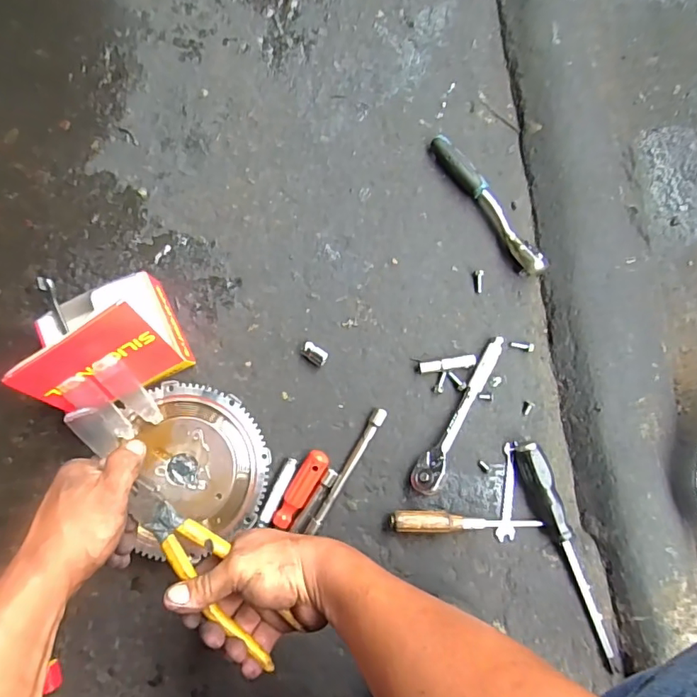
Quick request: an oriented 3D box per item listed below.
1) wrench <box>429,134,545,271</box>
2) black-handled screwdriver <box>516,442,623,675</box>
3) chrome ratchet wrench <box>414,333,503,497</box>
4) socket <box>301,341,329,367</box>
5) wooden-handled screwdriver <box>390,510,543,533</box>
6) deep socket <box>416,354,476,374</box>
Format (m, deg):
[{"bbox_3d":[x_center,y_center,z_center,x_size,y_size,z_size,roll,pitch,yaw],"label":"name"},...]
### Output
[{"bbox_3d":[0.167,-0.172,0.599,0.025,0.031,0.201,-35,86,-6],"label":"wrench"},{"bbox_3d":[0.246,0.230,0.554,0.024,0.031,0.258,-21,85,-5],"label":"black-handled screwdriver"},{"bbox_3d":[0.126,0.072,0.569,0.028,0.029,0.197,29,83,1],"label":"chrome ratchet wrench"},{"bbox_3d":[-0.039,0.006,0.573,0.030,0.020,0.018,34,83,1],"label":"socket"},{"bbox_3d":[0.133,0.196,0.559,0.172,0.024,0.023,4,83,-3],"label":"wooden-handled screwdriver"},{"bbox_3d":[0.113,0.019,0.581,0.068,0.018,0.014,-8,84,-4],"label":"deep socket"}]

